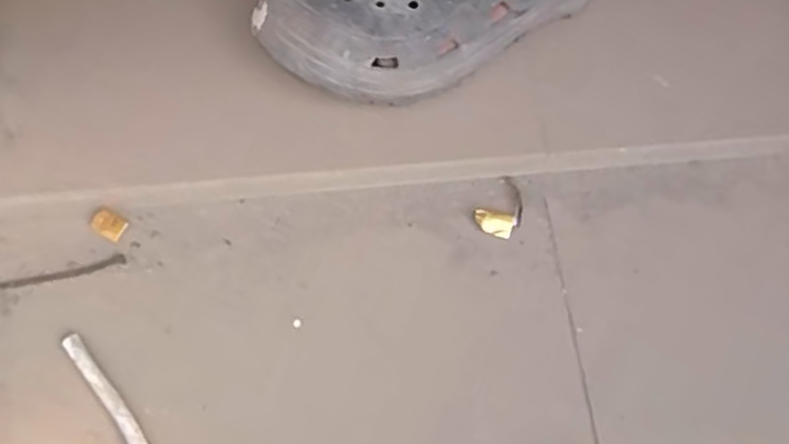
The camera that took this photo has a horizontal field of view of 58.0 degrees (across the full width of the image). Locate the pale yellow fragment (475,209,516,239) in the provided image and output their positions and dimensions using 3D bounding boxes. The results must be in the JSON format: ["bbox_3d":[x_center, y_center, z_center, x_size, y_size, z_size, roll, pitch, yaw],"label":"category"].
[{"bbox_3d":[0.062,0.000,0.446,0.025,0.007,0.015,21,66,7],"label":"pale yellow fragment"}]

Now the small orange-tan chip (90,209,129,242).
[{"bbox_3d":[-0.175,0.002,0.436,0.019,0.007,0.014,26,67,9],"label":"small orange-tan chip"}]

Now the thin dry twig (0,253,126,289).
[{"bbox_3d":[-0.200,0.031,0.424,0.075,0.004,0.008,-13,67,-8],"label":"thin dry twig"}]

